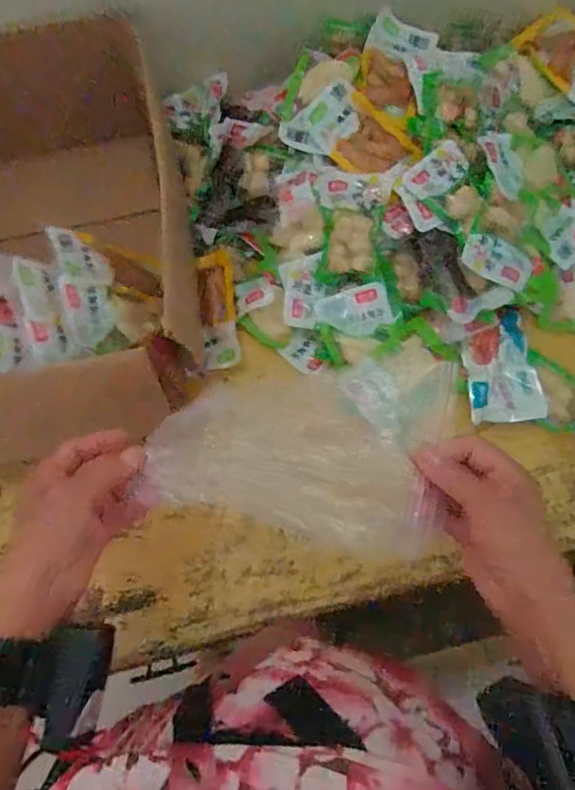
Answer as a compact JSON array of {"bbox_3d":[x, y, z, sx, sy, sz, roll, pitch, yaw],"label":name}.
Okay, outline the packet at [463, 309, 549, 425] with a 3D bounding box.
[{"bbox_3d":[0.235,-0.031,0.604,0.072,0.018,0.120,-4,79,-1],"label":"packet"}]

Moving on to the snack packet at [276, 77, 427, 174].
[{"bbox_3d":[0.075,-0.293,0.606,0.145,0.024,0.084,25,74,8],"label":"snack packet"}]

